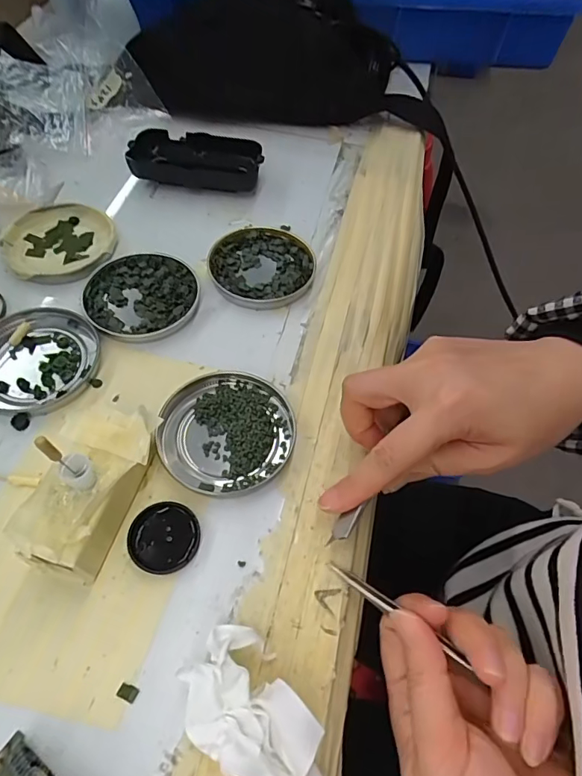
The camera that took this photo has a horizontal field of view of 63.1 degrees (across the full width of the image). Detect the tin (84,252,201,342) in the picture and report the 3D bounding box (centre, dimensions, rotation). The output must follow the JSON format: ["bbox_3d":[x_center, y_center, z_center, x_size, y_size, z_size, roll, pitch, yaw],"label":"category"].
[{"bbox_3d":[-0.106,-0.065,0.335,0.077,0.008,0.078,2,57,-3],"label":"tin"}]

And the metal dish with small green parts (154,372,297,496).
[{"bbox_3d":[-0.038,0.025,0.281,0.079,0.008,0.074,2,57,-3],"label":"metal dish with small green parts"}]

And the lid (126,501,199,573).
[{"bbox_3d":[-0.066,0.078,0.247,0.035,0.006,0.034,2,57,-3],"label":"lid"}]

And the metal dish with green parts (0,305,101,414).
[{"bbox_3d":[-0.164,-0.019,0.303,0.073,0.007,0.077,2,57,-3],"label":"metal dish with green parts"}]

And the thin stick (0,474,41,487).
[{"bbox_3d":[-0.168,0.048,0.262,0.060,0.004,0.006,9,57,2],"label":"thin stick"}]

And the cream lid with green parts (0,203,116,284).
[{"bbox_3d":[-0.177,-0.112,0.360,0.079,0.013,0.077,2,57,-3],"label":"cream lid with green parts"}]

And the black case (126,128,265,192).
[{"bbox_3d":[-0.081,-0.195,0.411,0.108,0.025,0.050,5,57,-1],"label":"black case"}]

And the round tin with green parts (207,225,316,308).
[{"bbox_3d":[-0.023,-0.093,0.358,0.079,0.010,0.079,2,57,-3],"label":"round tin with green parts"}]

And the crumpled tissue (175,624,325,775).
[{"bbox_3d":[-0.013,0.136,0.195,0.073,0.035,0.043,36,62,18],"label":"crumpled tissue"}]

